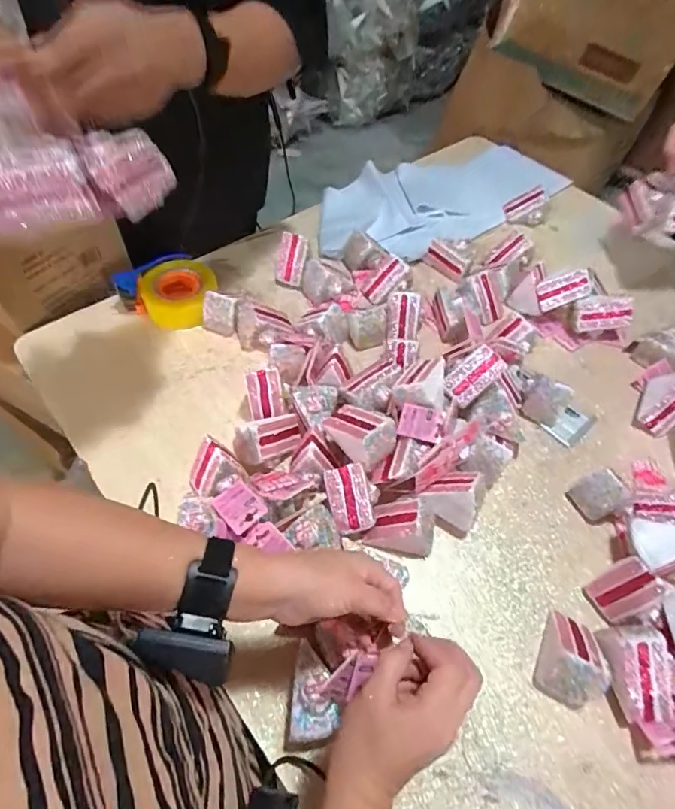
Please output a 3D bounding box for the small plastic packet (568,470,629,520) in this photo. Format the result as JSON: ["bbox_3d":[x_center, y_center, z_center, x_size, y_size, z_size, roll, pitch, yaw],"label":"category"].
[{"bbox_3d":[0.350,0.121,0.624,0.046,0.060,0.053,-16,58,-14],"label":"small plastic packet"}]

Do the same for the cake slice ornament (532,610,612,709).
[{"bbox_3d":[0.258,0.273,0.512,0.069,0.064,0.093,15,56,6],"label":"cake slice ornament"}]

